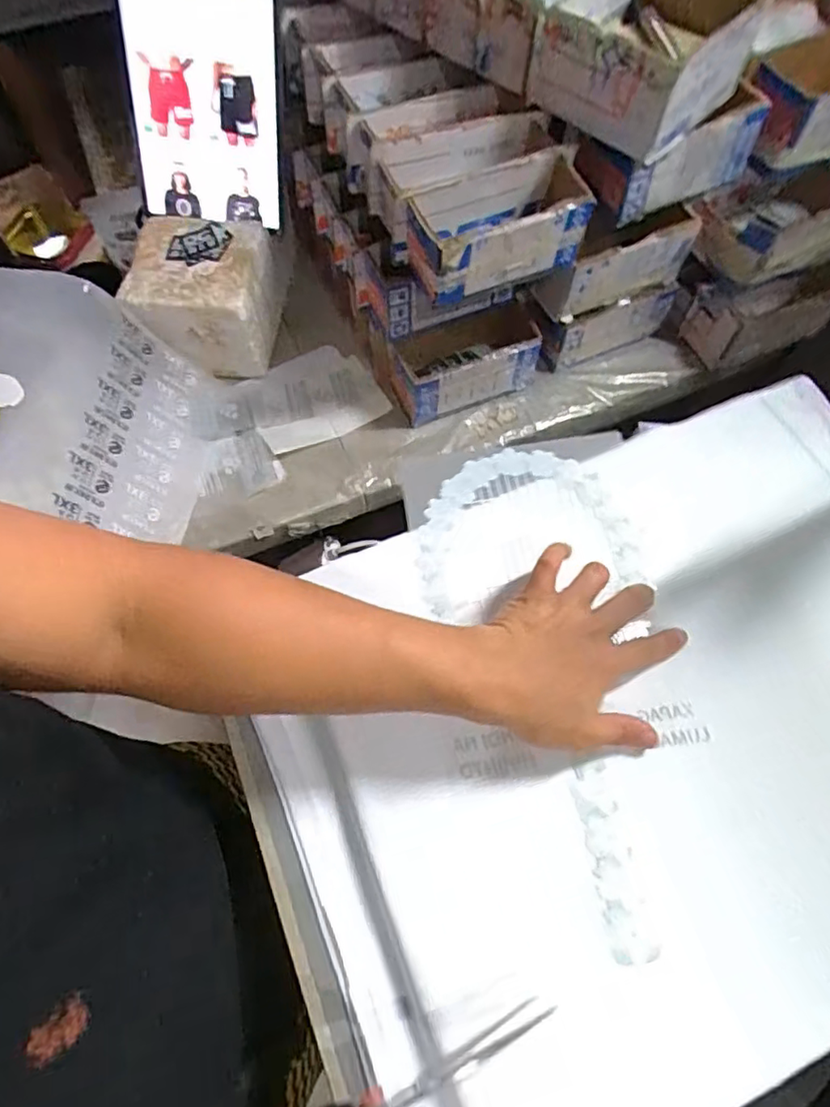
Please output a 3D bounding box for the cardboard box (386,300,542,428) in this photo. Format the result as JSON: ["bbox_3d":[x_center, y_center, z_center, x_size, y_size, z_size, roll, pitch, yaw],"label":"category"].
[{"bbox_3d":[0.060,-0.216,0.687,0.166,0.075,0.082,-14,65,-7],"label":"cardboard box"}]

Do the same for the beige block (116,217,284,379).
[{"bbox_3d":[-0.240,-0.300,0.704,0.150,0.106,0.141,2,64,1],"label":"beige block"}]

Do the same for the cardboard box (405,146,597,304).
[{"bbox_3d":[0.077,-0.296,0.549,0.161,0.069,0.078,-24,67,-11],"label":"cardboard box"}]

